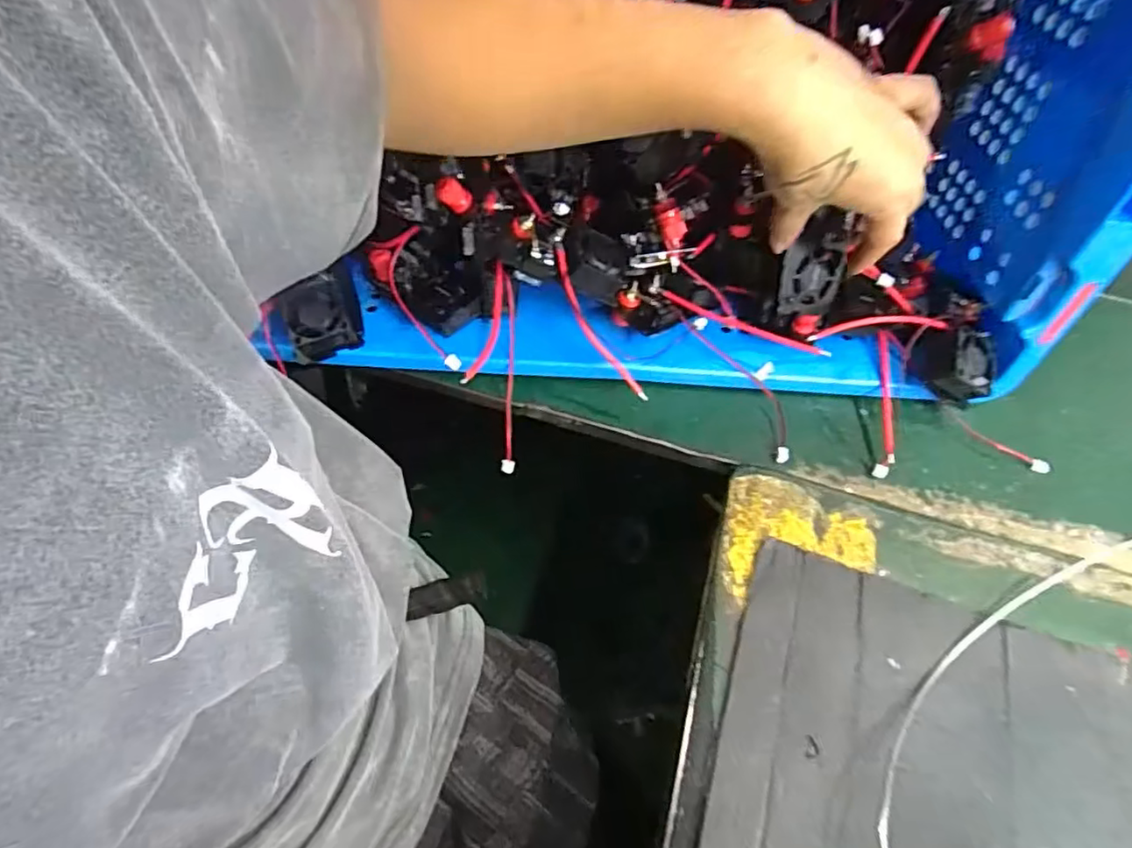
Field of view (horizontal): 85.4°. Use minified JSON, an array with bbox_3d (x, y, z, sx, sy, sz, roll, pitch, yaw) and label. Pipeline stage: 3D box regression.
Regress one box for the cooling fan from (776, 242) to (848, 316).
[{"bbox_3d":[0.170,-0.099,0.422,0.051,0.051,0.013,-1,25,-19],"label":"cooling fan"}]

